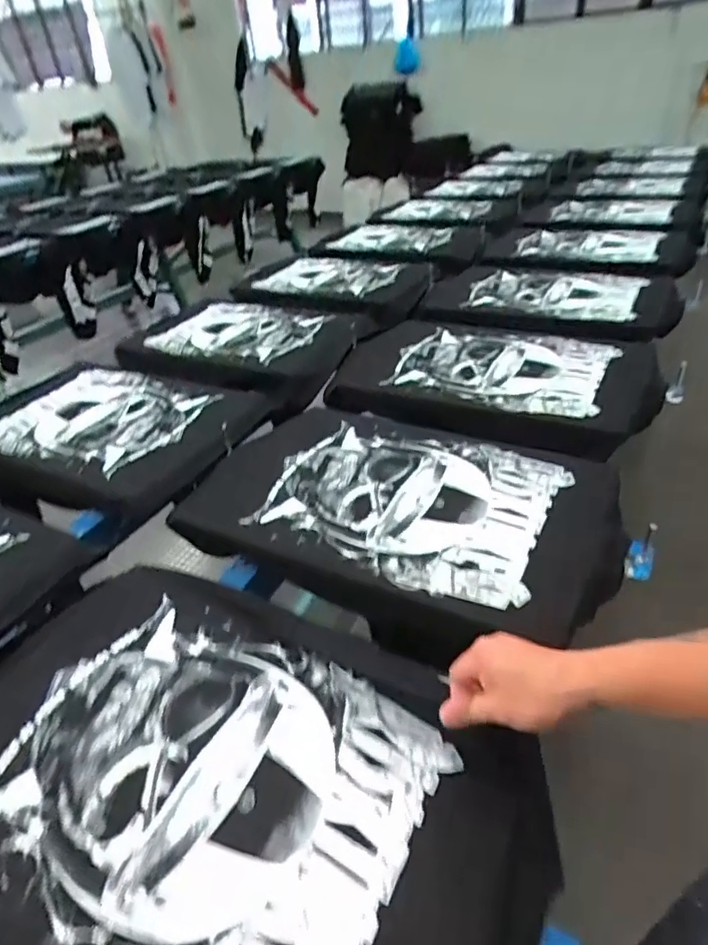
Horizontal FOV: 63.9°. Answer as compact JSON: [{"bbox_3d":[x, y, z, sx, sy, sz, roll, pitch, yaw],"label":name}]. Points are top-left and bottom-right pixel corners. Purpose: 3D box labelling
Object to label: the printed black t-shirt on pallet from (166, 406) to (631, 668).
[{"bbox_3d":[0.069,0.068,0.959,0.696,0.101,0.450,17,42,27],"label":"printed black t-shirt on pallet"}]

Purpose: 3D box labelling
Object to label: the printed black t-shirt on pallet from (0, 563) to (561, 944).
[{"bbox_3d":[-0.167,0.295,0.589,0.623,0.056,0.401,14,41,24],"label":"printed black t-shirt on pallet"}]

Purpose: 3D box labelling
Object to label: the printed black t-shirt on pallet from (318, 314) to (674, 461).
[{"bbox_3d":[0.317,-0.213,1.310,0.696,0.111,0.450,9,39,21],"label":"printed black t-shirt on pallet"}]

